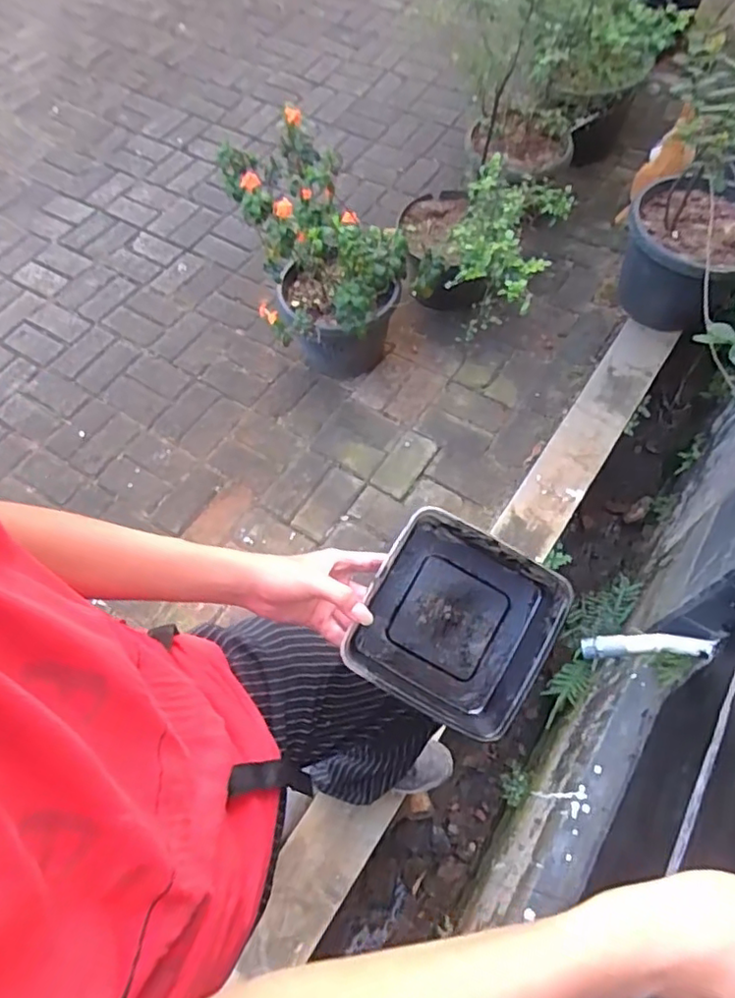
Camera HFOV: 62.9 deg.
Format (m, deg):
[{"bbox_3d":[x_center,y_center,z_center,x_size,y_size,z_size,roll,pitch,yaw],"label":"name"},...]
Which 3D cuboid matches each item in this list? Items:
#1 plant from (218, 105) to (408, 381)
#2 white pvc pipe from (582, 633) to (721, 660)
[{"bbox_3d":[-0.107,-0.560,1.535,0.379,0.659,0.395,1,59,-2],"label":"plant"},{"bbox_3d":[0.517,0.274,1.116,0.225,0.033,0.040,-3,58,13],"label":"white pvc pipe"}]

